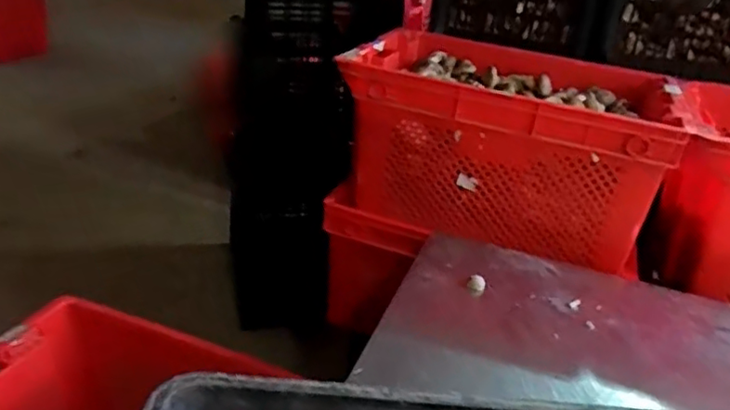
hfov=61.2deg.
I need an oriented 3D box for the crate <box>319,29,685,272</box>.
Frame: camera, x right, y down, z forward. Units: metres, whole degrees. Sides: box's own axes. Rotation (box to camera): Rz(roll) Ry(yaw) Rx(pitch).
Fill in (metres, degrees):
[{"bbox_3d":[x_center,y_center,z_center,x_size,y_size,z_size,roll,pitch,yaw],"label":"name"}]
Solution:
[{"bbox_3d":[0.259,-0.111,1.296,0.609,0.344,0.429,11,28,9],"label":"crate"}]

